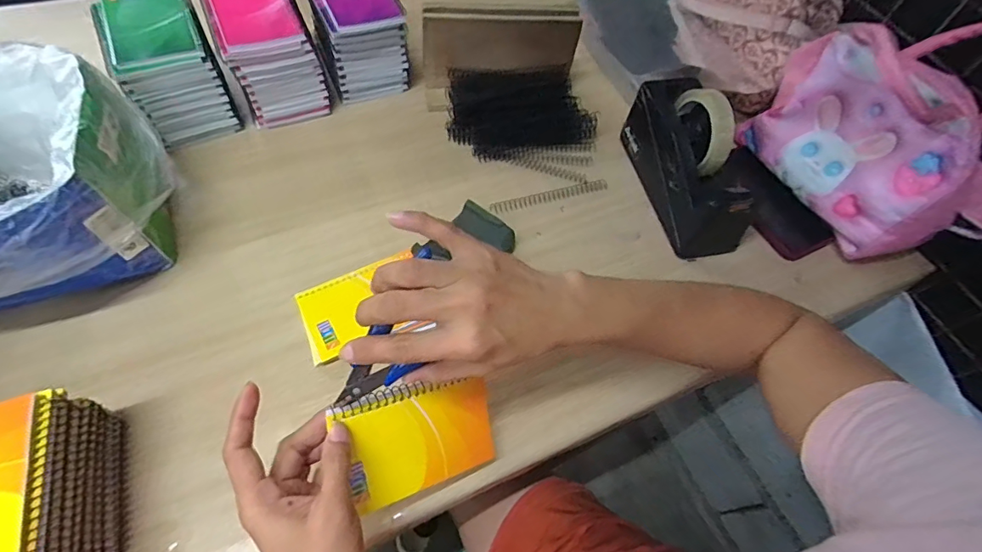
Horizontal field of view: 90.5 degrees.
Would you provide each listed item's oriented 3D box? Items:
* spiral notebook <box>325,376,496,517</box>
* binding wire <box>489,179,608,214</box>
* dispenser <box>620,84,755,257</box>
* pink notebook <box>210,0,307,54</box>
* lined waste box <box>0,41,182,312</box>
[{"bbox_3d":[-0.049,0.123,0.377,0.119,0.005,0.083,-7,97,-36],"label":"spiral notebook"},{"bbox_3d":[0.069,-0.096,0.581,0.148,0.014,0.019,-17,64,-15],"label":"binding wire"},{"bbox_3d":[0.222,-0.131,0.552,0.066,0.117,0.206,-6,61,-10],"label":"dispenser"},{"bbox_3d":[-0.261,-0.298,0.541,0.084,0.015,0.133,-20,64,-17],"label":"pink notebook"},{"bbox_3d":[-0.439,-0.065,0.438,0.256,0.150,0.223,-23,65,-18],"label":"lined waste box"}]

